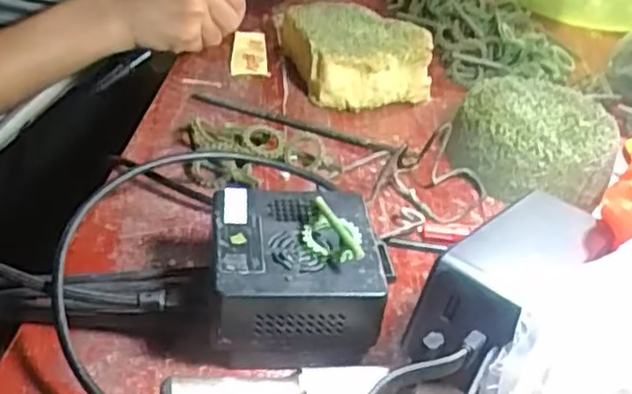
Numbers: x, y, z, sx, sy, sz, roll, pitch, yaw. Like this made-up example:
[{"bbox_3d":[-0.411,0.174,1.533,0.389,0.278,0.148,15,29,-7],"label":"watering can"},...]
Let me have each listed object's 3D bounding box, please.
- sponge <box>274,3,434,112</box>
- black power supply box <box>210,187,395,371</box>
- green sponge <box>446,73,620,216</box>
[{"bbox_3d":[0.031,-0.113,0.550,0.102,0.039,0.099,-11,41,-23],"label":"sponge"},{"bbox_3d":[-0.010,0.038,0.341,0.080,0.053,0.077,1,38,-9],"label":"black power supply box"},{"bbox_3d":[0.146,-0.040,0.478,0.102,0.038,0.114,19,39,14],"label":"green sponge"}]

